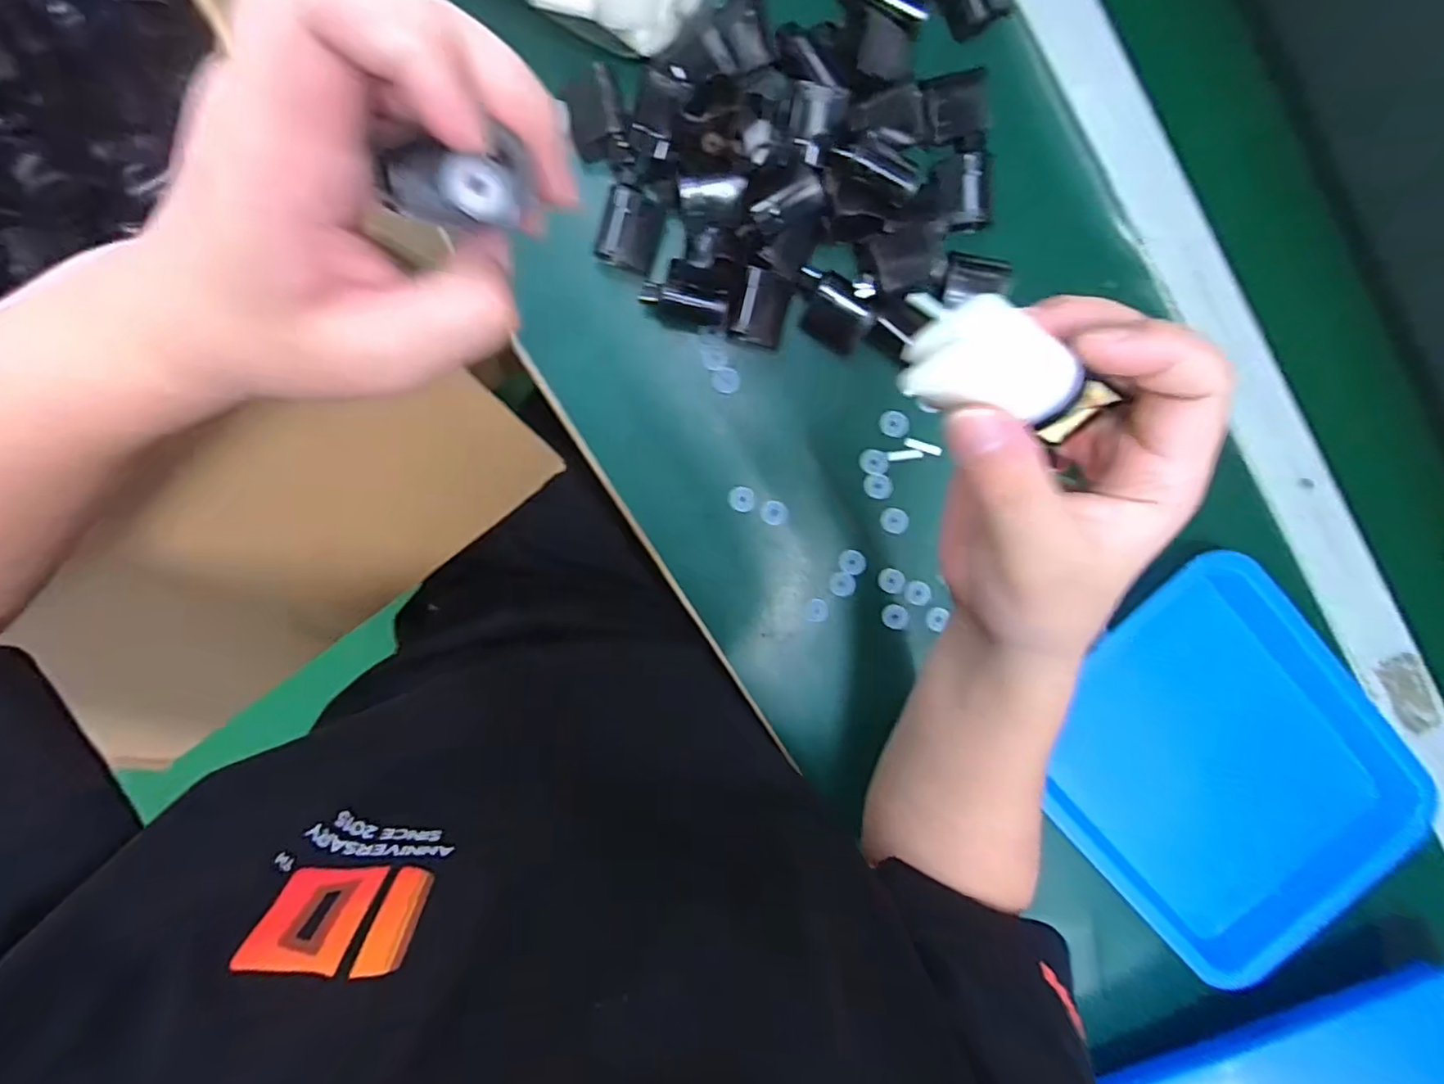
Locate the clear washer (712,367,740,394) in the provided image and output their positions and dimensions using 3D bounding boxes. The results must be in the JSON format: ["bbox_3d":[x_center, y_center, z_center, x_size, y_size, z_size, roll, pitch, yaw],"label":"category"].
[{"bbox_3d":[0.003,-0.111,0.425,0.018,0.005,0.017,0,96,-2],"label":"clear washer"}]

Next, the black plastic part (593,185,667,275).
[{"bbox_3d":[-0.060,-0.204,0.404,0.035,0.020,0.049,15,95,-4],"label":"black plastic part"}]

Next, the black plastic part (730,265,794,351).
[{"bbox_3d":[0.027,-0.155,0.410,0.034,0.018,0.046,15,95,-4],"label":"black plastic part"}]

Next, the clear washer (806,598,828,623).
[{"bbox_3d":[0.071,0.051,0.457,0.016,0.004,0.018,11,97,-3],"label":"clear washer"}]

